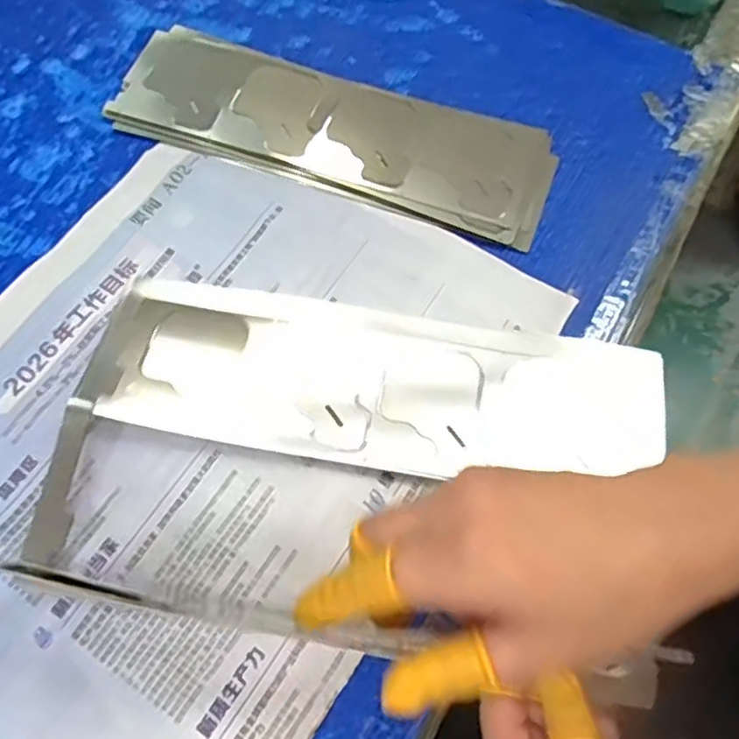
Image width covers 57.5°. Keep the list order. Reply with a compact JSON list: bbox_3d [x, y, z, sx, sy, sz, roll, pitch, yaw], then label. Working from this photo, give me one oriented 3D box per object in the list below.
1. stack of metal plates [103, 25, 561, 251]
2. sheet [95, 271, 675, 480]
[{"bbox_3d":[-0.022,-0.156,0.426,0.276,0.012,0.090,18,68,9],"label":"stack of metal plates"},{"bbox_3d":[0.007,0.007,0.363,0.294,0.014,0.090,7,67,4],"label":"sheet"}]

